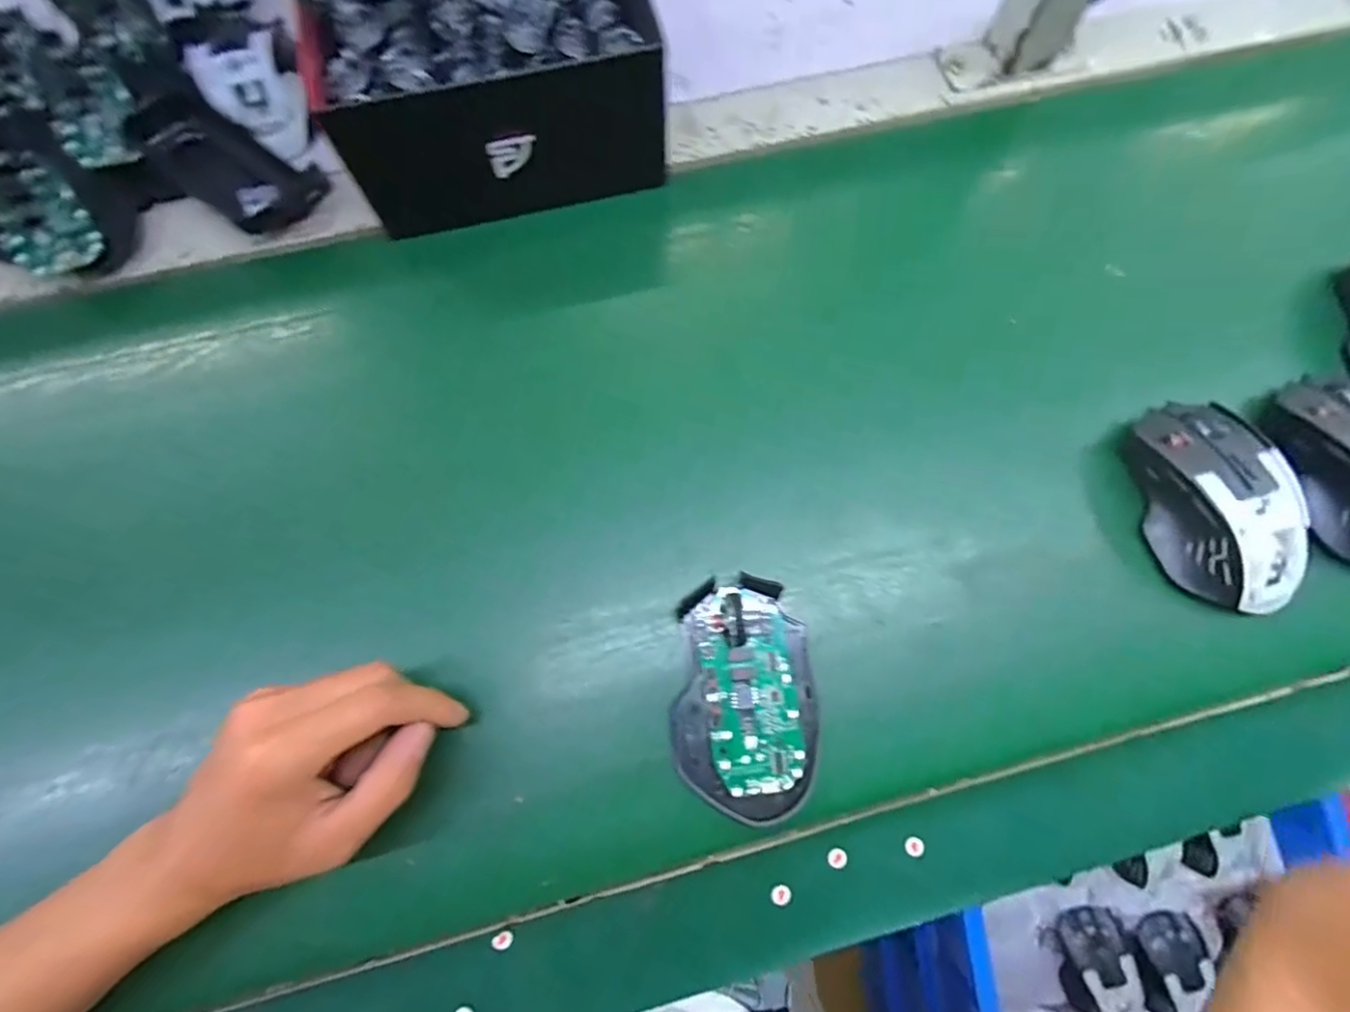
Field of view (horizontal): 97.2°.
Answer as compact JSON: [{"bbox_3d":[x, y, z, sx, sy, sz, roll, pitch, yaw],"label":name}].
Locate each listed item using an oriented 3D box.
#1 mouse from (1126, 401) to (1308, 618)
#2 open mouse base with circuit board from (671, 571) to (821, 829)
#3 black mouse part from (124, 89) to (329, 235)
[{"bbox_3d":[0.292,-0.001,0.322,0.064,0.038,0.117,-10,75,-3],"label":"mouse"},{"bbox_3d":[0.037,0.097,0.302,0.072,0.018,0.115,3,75,1],"label":"open mouse base with circuit board"},{"bbox_3d":[-0.293,-0.225,0.385,0.124,0.026,0.062,35,78,9],"label":"black mouse part"}]

